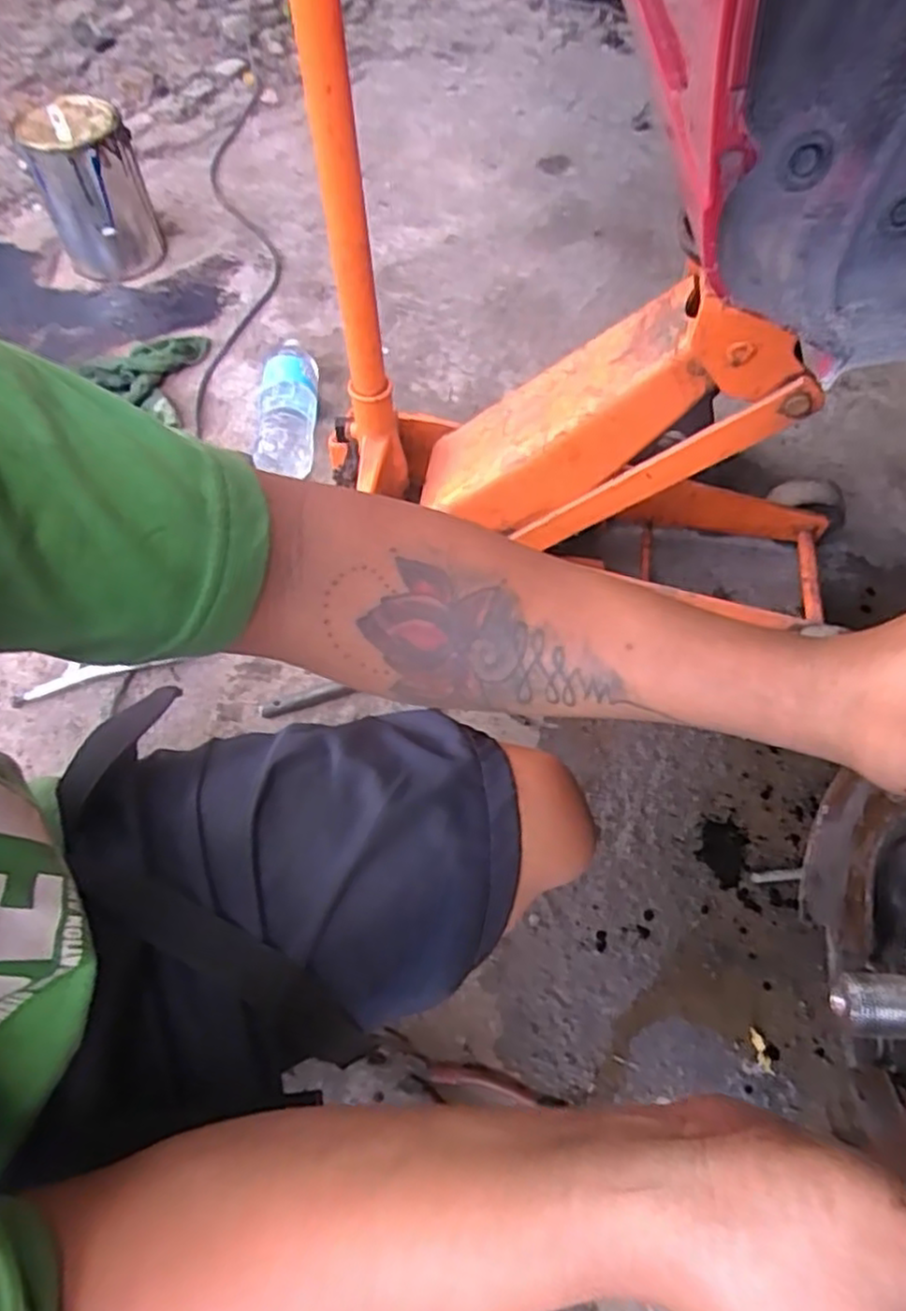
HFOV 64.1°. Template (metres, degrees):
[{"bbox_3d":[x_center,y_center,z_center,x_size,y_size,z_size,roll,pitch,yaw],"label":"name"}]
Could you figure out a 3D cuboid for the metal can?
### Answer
[{"bbox_3d":[-0.582,-0.755,1.184,0.152,0.217,0.152,0,60,1],"label":"metal can"}]

